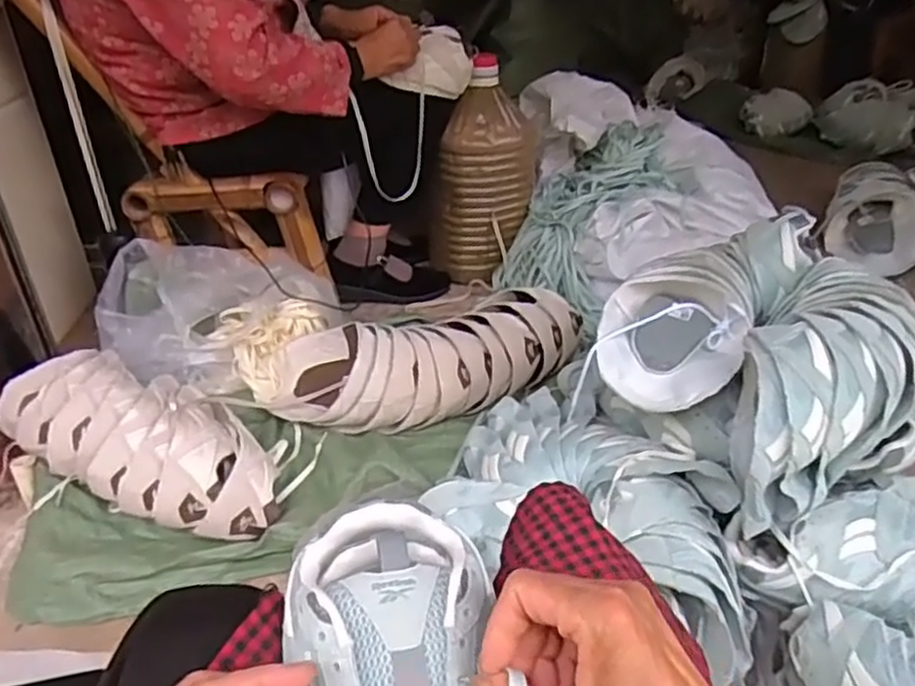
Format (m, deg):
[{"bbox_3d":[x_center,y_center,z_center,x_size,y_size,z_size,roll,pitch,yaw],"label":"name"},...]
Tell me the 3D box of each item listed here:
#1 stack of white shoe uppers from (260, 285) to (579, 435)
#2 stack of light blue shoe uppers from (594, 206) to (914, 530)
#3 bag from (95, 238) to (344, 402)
[{"bbox_3d":[-0.055,0.025,1.082,0.493,0.107,0.181,-8,33,-10],"label":"stack of white shoe uppers"},{"bbox_3d":[0.366,0.029,0.854,0.355,0.193,0.317,-22,38,-30],"label":"stack of light blue shoe uppers"},{"bbox_3d":[-0.395,-0.053,1.158,0.392,0.173,0.200,4,32,8],"label":"bag"}]

